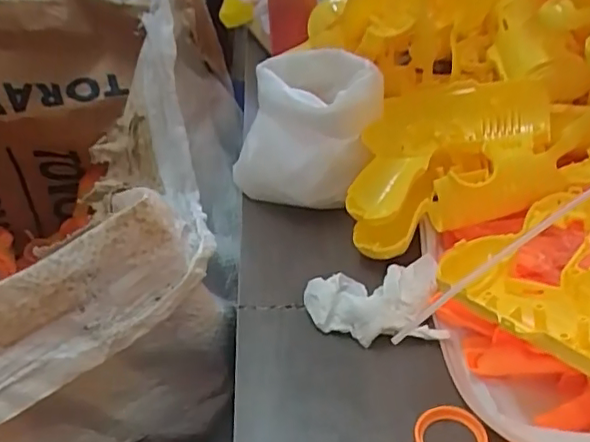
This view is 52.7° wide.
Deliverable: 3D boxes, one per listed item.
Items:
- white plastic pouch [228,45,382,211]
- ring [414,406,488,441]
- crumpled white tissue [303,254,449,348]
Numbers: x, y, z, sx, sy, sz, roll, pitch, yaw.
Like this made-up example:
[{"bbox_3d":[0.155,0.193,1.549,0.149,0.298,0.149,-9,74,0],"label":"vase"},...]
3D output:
[{"bbox_3d":[0.008,-0.078,0.498,0.113,0.107,0.130,-4,35,2],"label":"white plastic pouch"},{"bbox_3d":[0.078,0.109,0.299,0.035,0.008,0.032,-3,35,2],"label":"ring"},{"bbox_3d":[0.049,0.049,0.374,0.083,0.019,0.057,-4,35,2],"label":"crumpled white tissue"}]

